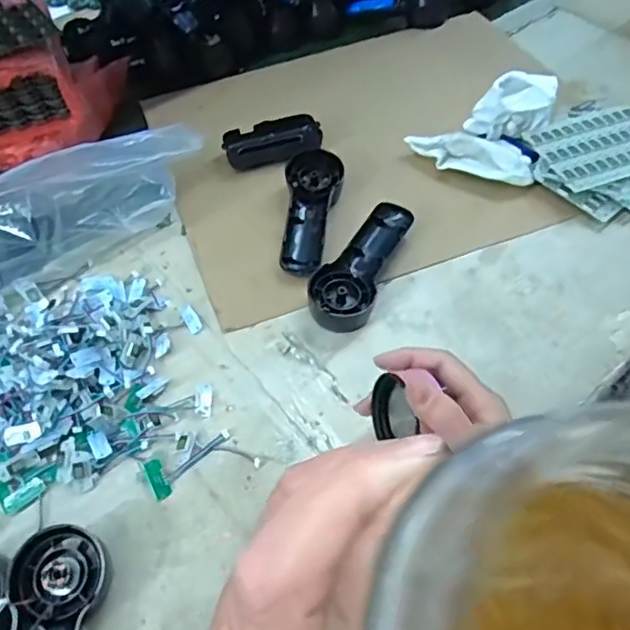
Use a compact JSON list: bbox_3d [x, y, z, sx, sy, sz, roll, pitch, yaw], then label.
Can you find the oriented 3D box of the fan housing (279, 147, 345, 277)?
[{"bbox_3d":[-0.004,-0.106,0.587,0.057,0.034,0.146,4,55,4],"label":"fan housing"}]

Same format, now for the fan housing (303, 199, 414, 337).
[{"bbox_3d":[0.044,-0.051,0.552,0.058,0.028,0.149,20,58,15],"label":"fan housing"}]

